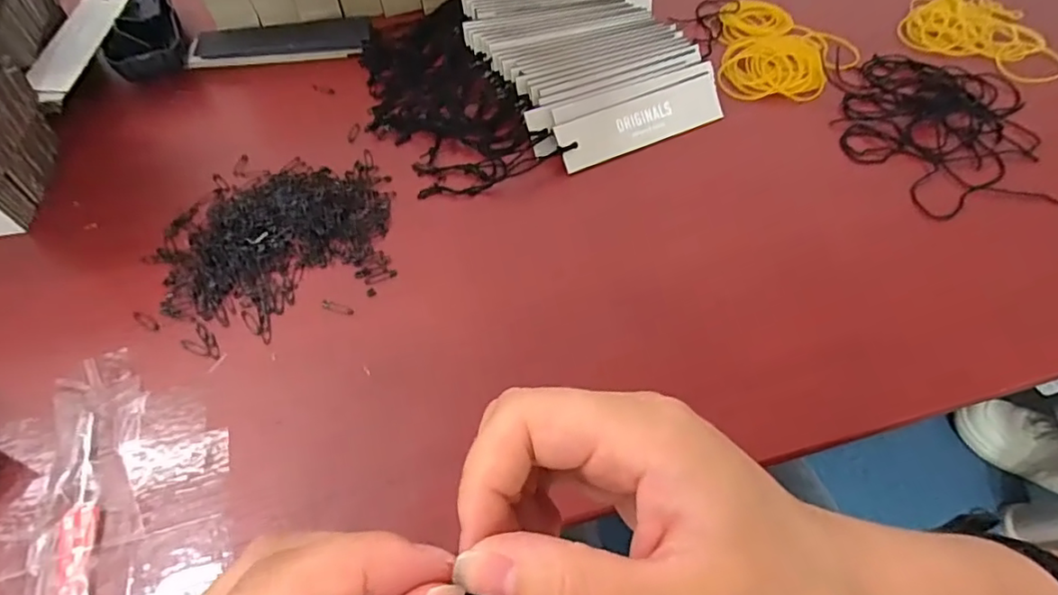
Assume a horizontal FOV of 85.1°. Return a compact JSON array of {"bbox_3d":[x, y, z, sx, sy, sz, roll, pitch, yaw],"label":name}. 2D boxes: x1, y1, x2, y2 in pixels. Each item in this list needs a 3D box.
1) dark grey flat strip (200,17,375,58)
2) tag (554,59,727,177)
[{"bbox_3d":[-0.189,-0.204,0.453,0.129,0.009,0.038,-5,58,-3],"label":"dark grey flat strip"},{"bbox_3d":[0.077,-0.122,0.394,0.127,0.004,0.038,-24,95,-15],"label":"tag"}]

